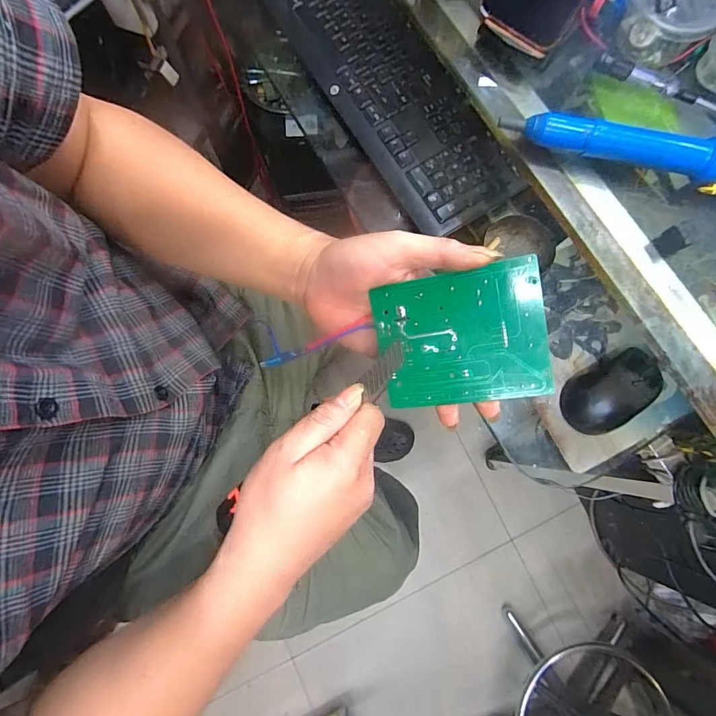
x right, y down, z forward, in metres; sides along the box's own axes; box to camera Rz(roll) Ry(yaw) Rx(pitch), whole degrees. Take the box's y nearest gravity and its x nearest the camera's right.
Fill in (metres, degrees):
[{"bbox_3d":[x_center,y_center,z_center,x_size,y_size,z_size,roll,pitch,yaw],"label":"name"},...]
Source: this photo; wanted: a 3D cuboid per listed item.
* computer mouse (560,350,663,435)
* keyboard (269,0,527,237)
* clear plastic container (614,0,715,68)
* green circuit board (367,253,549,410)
[{"bbox_3d":[0.269,0.033,0.421,0.110,0.035,0.061,-32,81,-7],"label":"computer mouse"},{"bbox_3d":[0.020,-0.354,0.491,0.125,0.030,0.457,-31,81,-7],"label":"keyboard"},{"bbox_3d":[0.275,-0.305,0.361,0.077,0.048,0.071,0,79,-1],"label":"clear plastic container"},{"bbox_3d":[0.069,-0.013,0.282,0.112,0.005,0.090,-8,99,20],"label":"green circuit board"}]

